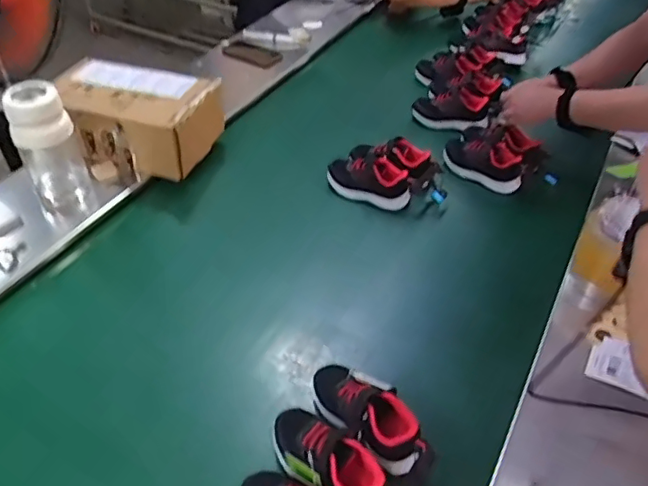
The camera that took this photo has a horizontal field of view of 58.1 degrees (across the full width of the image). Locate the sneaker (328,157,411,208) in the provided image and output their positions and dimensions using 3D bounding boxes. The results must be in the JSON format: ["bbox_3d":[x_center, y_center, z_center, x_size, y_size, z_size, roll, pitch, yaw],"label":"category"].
[{"bbox_3d":[0.083,-0.119,1.076,0.157,0.077,0.053,18,46,17],"label":"sneaker"}]

